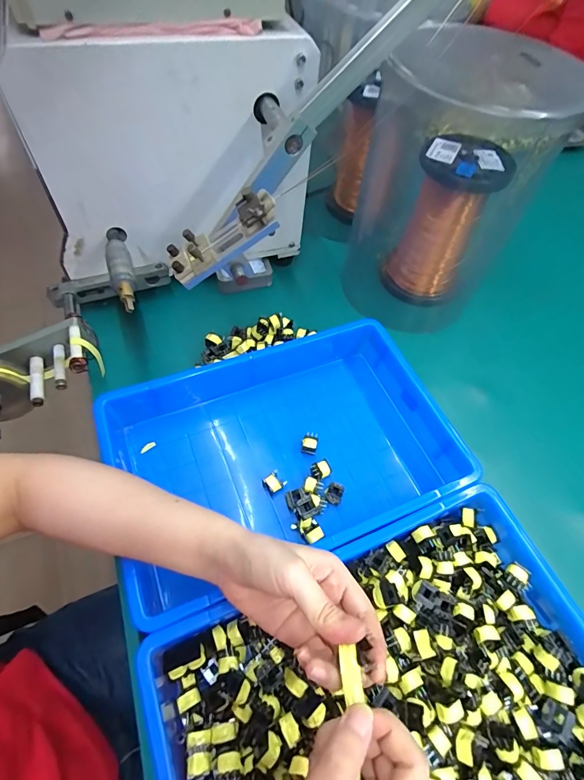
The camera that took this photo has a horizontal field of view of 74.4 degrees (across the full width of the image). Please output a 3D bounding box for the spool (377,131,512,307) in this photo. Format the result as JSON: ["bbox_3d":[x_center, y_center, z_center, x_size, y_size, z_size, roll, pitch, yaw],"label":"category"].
[{"bbox_3d":[0.227,-0.247,0.586,0.112,0.204,0.109,34,62,17],"label":"spool"}]

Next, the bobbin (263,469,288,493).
[{"bbox_3d":[-0.020,0.107,0.442,0.019,0.016,0.022,40,64,20],"label":"bobbin"}]

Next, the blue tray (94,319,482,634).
[{"bbox_3d":[-0.009,0.065,0.456,0.371,0.072,0.256,-18,60,-14],"label":"blue tray"}]

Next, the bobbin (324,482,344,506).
[{"bbox_3d":[0.048,0.120,0.441,0.020,0.018,0.021,19,59,9],"label":"bobbin"}]

